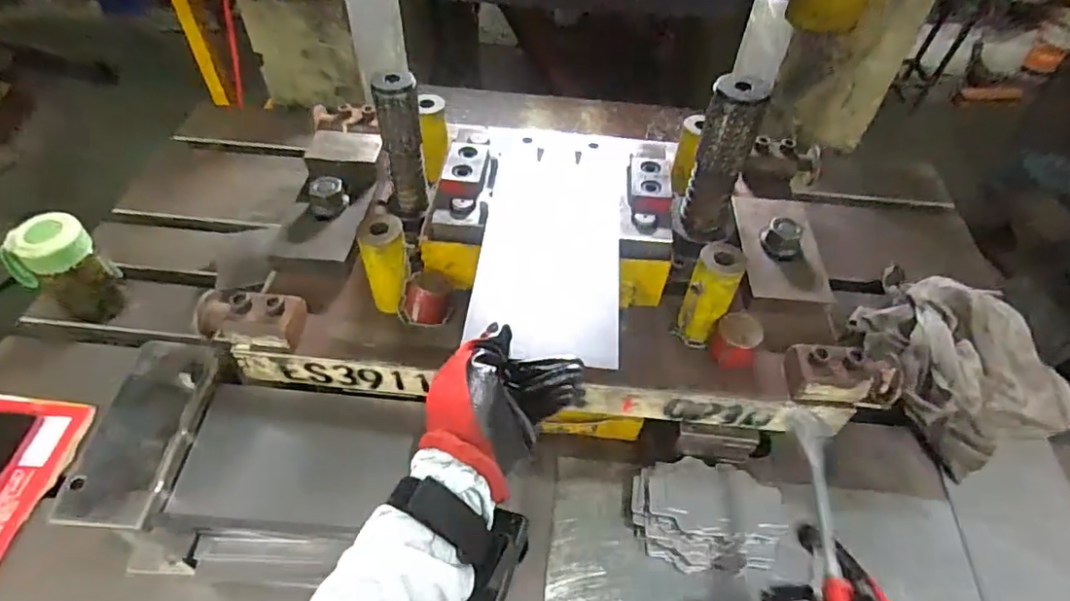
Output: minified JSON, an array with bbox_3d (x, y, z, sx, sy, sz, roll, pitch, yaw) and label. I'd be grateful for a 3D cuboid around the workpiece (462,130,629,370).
[{"bbox_3d":[0.018,-0.071,0.547,0.124,0.007,0.294,6,51,4],"label":"workpiece"}]

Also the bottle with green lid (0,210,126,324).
[{"bbox_3d":[-0.542,-0.033,0.684,0.068,0.133,0.068,13,50,8],"label":"bottle with green lid"}]

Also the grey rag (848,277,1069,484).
[{"bbox_3d":[0.486,0.062,0.674,0.184,0.067,0.222,-13,51,-13],"label":"grey rag"}]

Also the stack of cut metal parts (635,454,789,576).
[{"bbox_3d":[0.162,0.201,0.562,0.131,0.044,0.096,1,49,-1],"label":"stack of cut metal parts"}]

